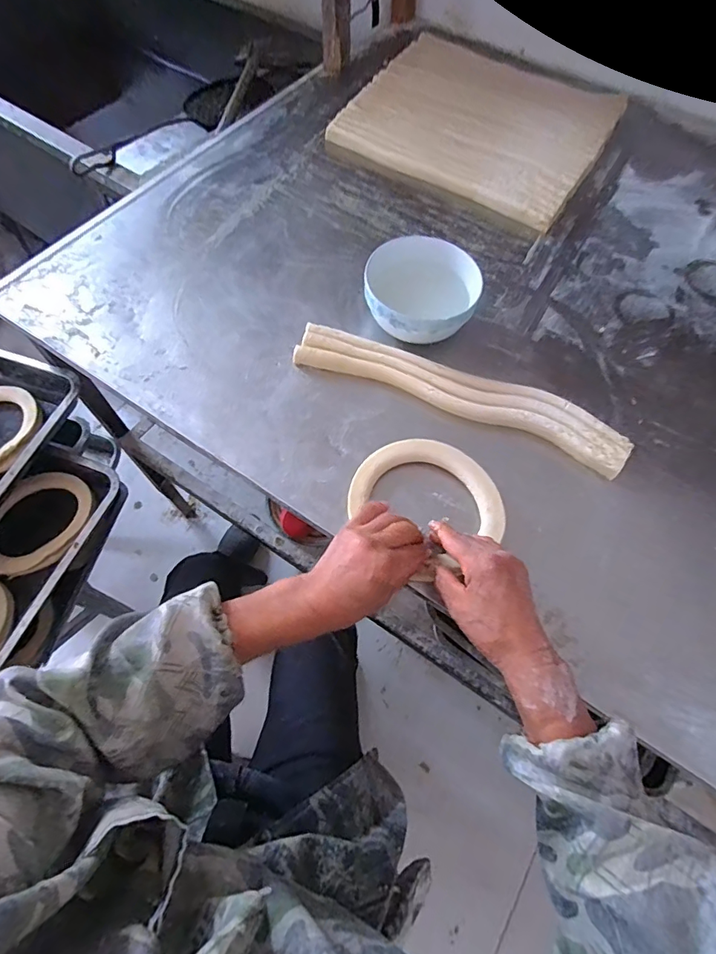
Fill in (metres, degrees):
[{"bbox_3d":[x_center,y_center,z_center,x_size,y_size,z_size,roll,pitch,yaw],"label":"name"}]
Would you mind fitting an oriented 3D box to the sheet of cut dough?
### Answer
[{"bbox_3d":[0.226,-0.690,0.896,0.476,0.024,0.452,31,66,13],"label":"sheet of cut dough"}]

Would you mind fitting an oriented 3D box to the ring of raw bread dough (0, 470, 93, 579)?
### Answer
[{"bbox_3d":[-0.498,0.073,0.733,0.149,0.031,0.173,21,64,9],"label":"ring of raw bread dough"}]

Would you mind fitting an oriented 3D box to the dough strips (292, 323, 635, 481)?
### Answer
[{"bbox_3d":[0.125,-0.107,0.598,0.420,0.027,0.068,22,64,9],"label":"dough strips"}]

